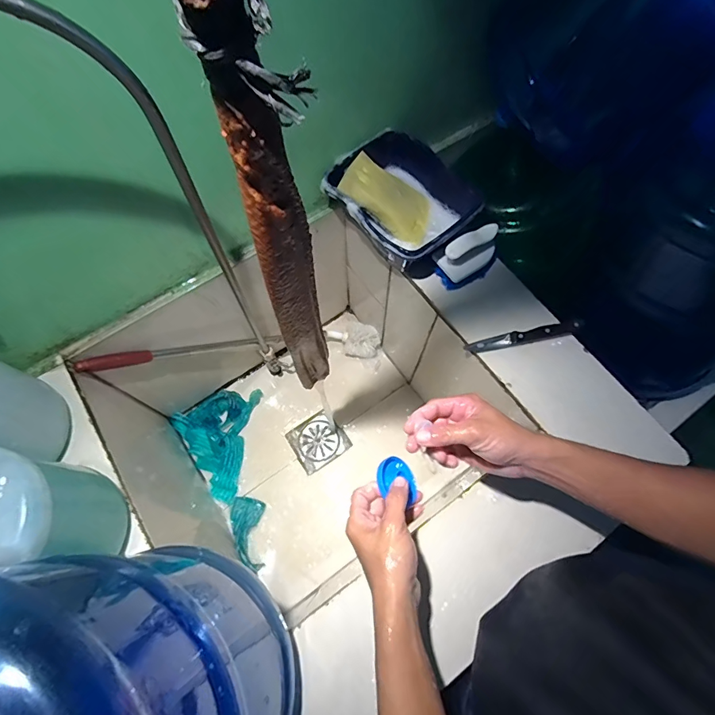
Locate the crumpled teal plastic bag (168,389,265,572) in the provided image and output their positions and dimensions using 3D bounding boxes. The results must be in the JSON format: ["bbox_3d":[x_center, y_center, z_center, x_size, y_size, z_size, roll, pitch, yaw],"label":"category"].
[{"bbox_3d":[-0.231,0.227,0.877,0.197,0.029,0.358,-33,72,-13],"label":"crumpled teal plastic bag"}]

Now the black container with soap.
[{"bbox_3d":[0.064,-0.233,0.633,0.164,0.084,0.203,-42,74,-15],"label":"black container with soap"}]

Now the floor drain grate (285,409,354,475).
[{"bbox_3d":[-0.087,0.182,0.920,0.111,0.016,0.104,-32,71,-13],"label":"floor drain grate"}]

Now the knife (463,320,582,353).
[{"bbox_3d":[0.242,-0.030,0.597,0.170,0.007,0.023,-12,68,-5],"label":"knife"}]

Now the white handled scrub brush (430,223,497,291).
[{"bbox_3d":[0.167,-0.149,0.616,0.099,0.056,0.053,-21,69,-8],"label":"white handled scrub brush"}]

